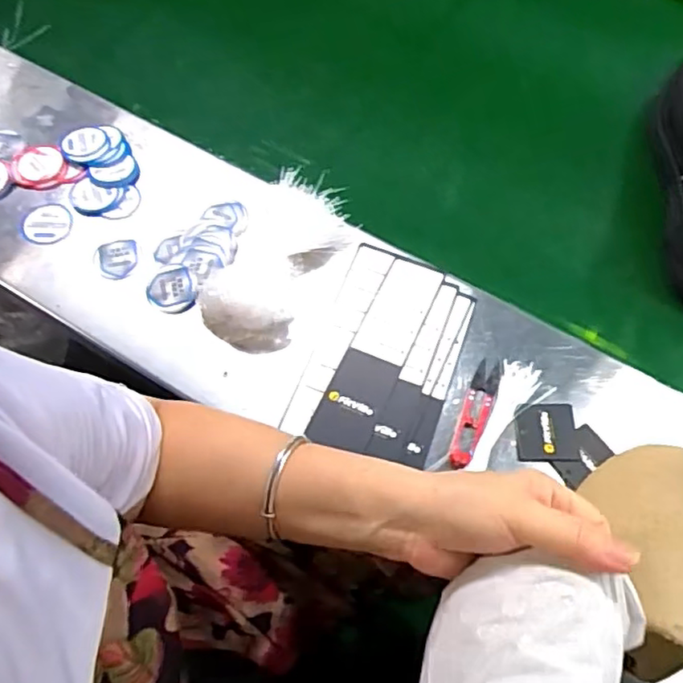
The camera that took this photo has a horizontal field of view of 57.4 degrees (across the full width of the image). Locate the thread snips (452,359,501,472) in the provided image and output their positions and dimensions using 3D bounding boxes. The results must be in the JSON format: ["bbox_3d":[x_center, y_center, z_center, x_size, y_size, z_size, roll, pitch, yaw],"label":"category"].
[{"bbox_3d":[0.116,0.060,0.537,0.024,0.004,0.105,19,66,8],"label":"thread snips"}]

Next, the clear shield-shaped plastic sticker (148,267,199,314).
[{"bbox_3d":[-0.159,-0.046,0.585,0.041,0.004,0.045,-22,77,-5],"label":"clear shield-shaped plastic sticker"}]

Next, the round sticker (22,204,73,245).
[{"bbox_3d":[-0.294,-0.118,0.625,0.047,0.006,0.046,0,65,0],"label":"round sticker"}]

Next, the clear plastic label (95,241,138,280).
[{"bbox_3d":[-0.219,-0.079,0.607,0.042,0.004,0.043,-7,65,3],"label":"clear plastic label"}]

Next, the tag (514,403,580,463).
[{"bbox_3d":[0.173,0.077,0.528,0.050,0.004,0.051,2,65,0],"label":"tag"}]

